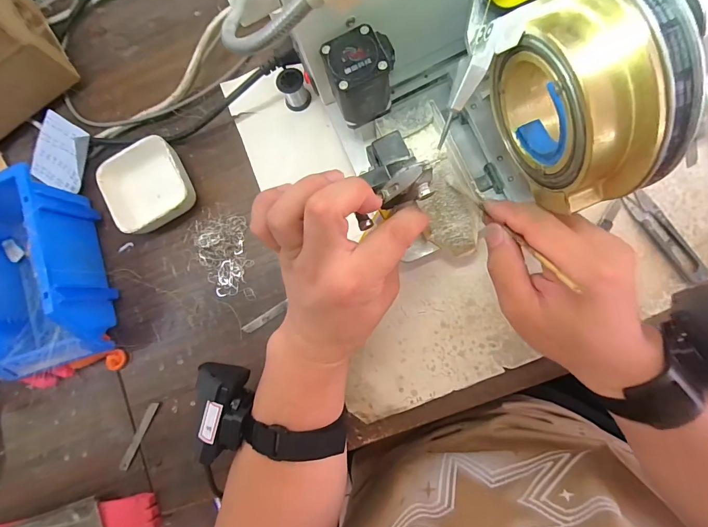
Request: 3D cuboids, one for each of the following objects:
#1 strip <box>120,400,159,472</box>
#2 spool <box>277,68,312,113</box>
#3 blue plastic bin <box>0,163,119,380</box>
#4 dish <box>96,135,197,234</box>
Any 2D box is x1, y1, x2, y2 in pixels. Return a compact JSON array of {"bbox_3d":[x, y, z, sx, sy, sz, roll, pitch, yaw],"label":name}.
[{"bbox_3d":[-0.223,0.179,0.380,0.009,0.004,0.077,27,89,8],"label":"strip"},{"bbox_3d":[-0.061,-0.176,0.371,0.026,0.032,0.025,-1,85,7],"label":"spool"},{"bbox_3d":[-0.328,0.010,0.369,0.126,0.079,0.195,-17,83,5],"label":"blue plastic bin"},{"bbox_3d":[-0.213,-0.079,0.381,0.086,0.032,0.085,-27,83,4],"label":"dish"}]

